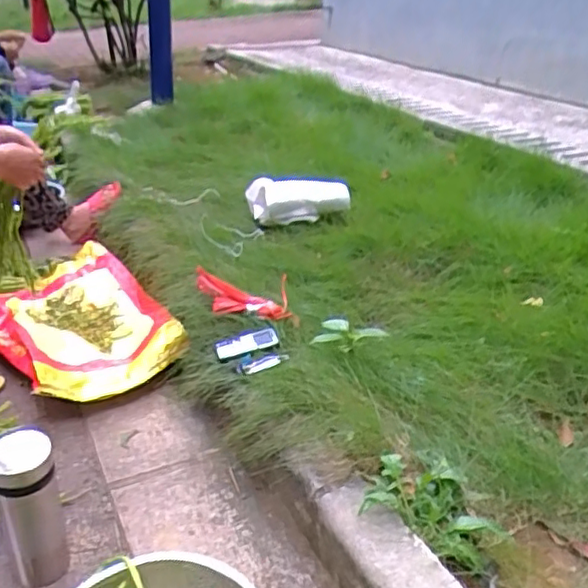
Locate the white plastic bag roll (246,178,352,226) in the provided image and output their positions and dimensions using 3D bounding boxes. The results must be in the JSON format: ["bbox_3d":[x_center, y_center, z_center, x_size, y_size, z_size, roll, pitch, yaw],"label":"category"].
[{"bbox_3d":[0.024,-0.288,1.889,0.322,0.125,0.092,-9,29,-22],"label":"white plastic bag roll"}]

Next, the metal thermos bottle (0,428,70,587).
[{"bbox_3d":[-0.378,0.316,0.903,0.084,0.233,0.075,-11,30,-25],"label":"metal thermos bottle"}]

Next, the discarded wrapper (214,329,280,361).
[{"bbox_3d":[-0.092,0.102,1.268,0.132,0.025,0.060,-13,31,-28],"label":"discarded wrapper"}]

